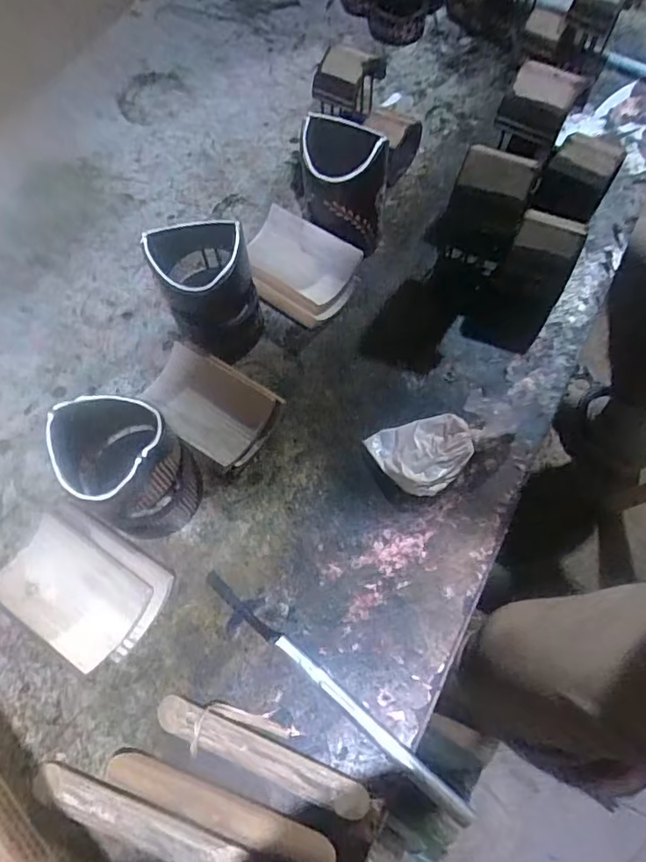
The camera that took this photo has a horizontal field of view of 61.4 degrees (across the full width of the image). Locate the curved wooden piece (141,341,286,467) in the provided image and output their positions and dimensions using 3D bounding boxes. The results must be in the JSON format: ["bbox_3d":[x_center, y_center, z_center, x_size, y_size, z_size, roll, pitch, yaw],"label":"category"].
[{"bbox_3d":[-0.102,-0.021,0.491,0.117,0.031,0.075,32,70,16],"label":"curved wooden piece"}]

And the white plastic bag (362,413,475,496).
[{"bbox_3d":[0.086,0.021,0.467,0.082,0.025,0.066,-13,64,-4],"label":"white plastic bag"}]

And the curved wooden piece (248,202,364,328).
[{"bbox_3d":[-0.028,-0.167,0.554,0.128,0.042,0.090,39,72,19],"label":"curved wooden piece"}]

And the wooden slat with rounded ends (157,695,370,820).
[{"bbox_3d":[-0.042,0.217,0.375,0.152,0.017,0.031,19,66,11],"label":"wooden slat with rounded ends"}]

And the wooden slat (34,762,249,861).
[{"bbox_3d":[-0.123,0.257,0.359,0.153,0.015,0.024,17,66,10],"label":"wooden slat"}]

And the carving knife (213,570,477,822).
[{"bbox_3d":[0.002,0.183,0.394,0.241,0.016,0.013,37,71,18],"label":"carving knife"}]

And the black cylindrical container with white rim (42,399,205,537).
[{"bbox_3d":[-0.146,0.029,0.420,0.075,0.123,0.072,-1,64,2],"label":"black cylindrical container with white rim"}]

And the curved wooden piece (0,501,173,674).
[{"bbox_3d":[-0.187,0.120,0.426,0.125,0.026,0.088,29,69,15],"label":"curved wooden piece"}]

